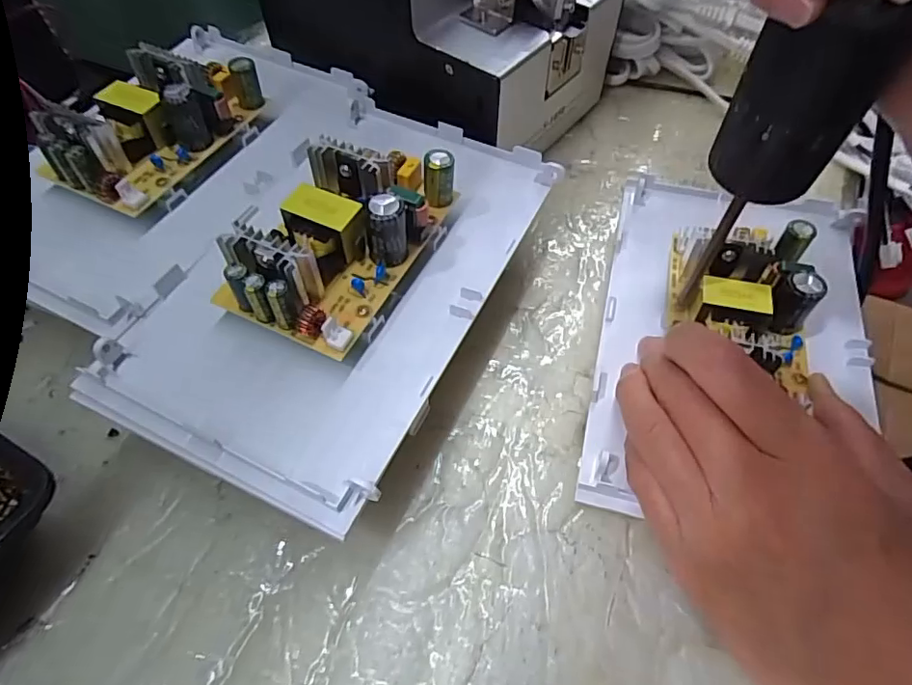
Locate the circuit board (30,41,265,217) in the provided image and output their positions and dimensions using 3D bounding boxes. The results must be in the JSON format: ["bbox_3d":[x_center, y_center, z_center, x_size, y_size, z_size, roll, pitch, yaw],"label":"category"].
[{"bbox_3d":[-0.145,-0.105,0.269,0.057,0.037,0.101,22,60,17],"label":"circuit board"}]

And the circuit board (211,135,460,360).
[{"bbox_3d":[-0.046,-0.044,0.227,0.057,0.036,0.101,21,59,16],"label":"circuit board"}]

